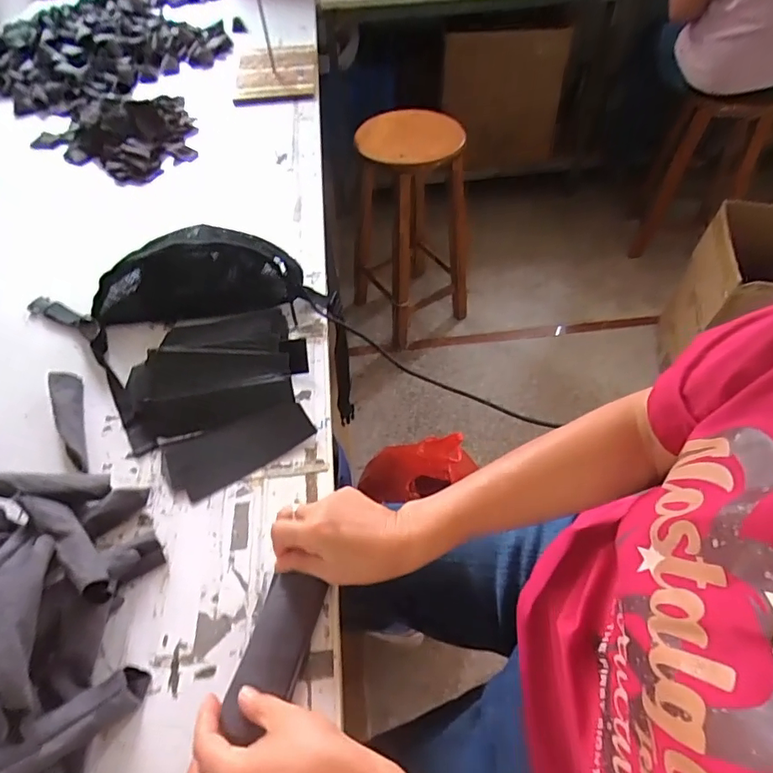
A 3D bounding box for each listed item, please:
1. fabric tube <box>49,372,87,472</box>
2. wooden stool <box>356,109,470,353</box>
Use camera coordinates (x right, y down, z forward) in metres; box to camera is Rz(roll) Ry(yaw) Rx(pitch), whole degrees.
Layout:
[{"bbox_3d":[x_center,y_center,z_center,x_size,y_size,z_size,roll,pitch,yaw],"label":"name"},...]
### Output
[{"bbox_3d":[-0.364,0.036,0.579,0.023,0.030,0.138,-20,55,-12],"label":"fabric tube"},{"bbox_3d":[0.062,-0.494,1.567,0.298,0.684,0.379,-27,56,-17],"label":"wooden stool"}]

